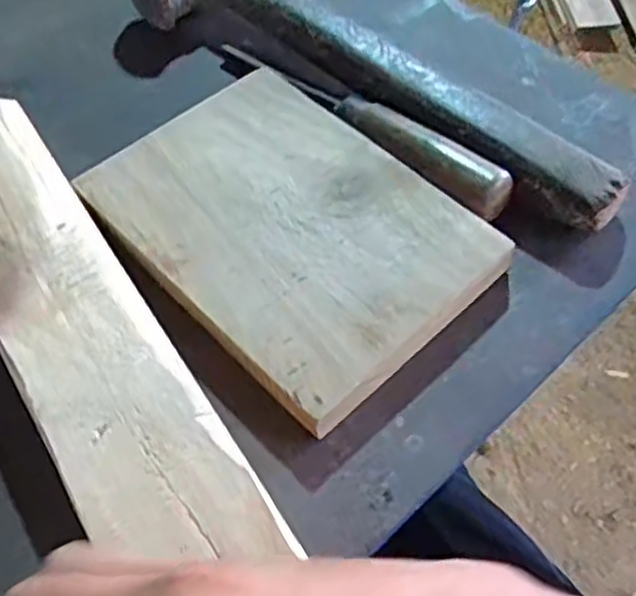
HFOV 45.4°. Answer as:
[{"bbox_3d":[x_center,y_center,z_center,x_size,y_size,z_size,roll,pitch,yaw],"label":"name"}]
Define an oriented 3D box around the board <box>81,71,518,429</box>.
[{"bbox_3d":[-0.017,-0.044,0.417,0.147,0.014,0.210,-39,63,-20],"label":"board"}]

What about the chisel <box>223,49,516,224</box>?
[{"bbox_3d":[0.024,-0.112,0.462,0.217,0.031,0.029,39,67,25],"label":"chisel"}]

